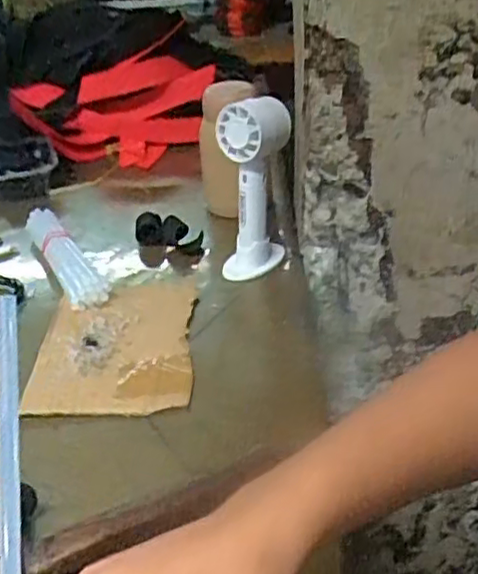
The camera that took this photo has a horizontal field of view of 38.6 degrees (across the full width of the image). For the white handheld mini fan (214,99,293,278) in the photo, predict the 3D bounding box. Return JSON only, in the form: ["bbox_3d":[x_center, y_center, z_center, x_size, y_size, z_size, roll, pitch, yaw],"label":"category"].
[{"bbox_3d":[0.014,-0.090,0.633,0.067,0.158,0.057,0,32,6],"label":"white handheld mini fan"}]

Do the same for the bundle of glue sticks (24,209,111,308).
[{"bbox_3d":[-0.171,-0.031,0.667,0.039,0.039,0.182,-19,35,-23],"label":"bundle of glue sticks"}]

